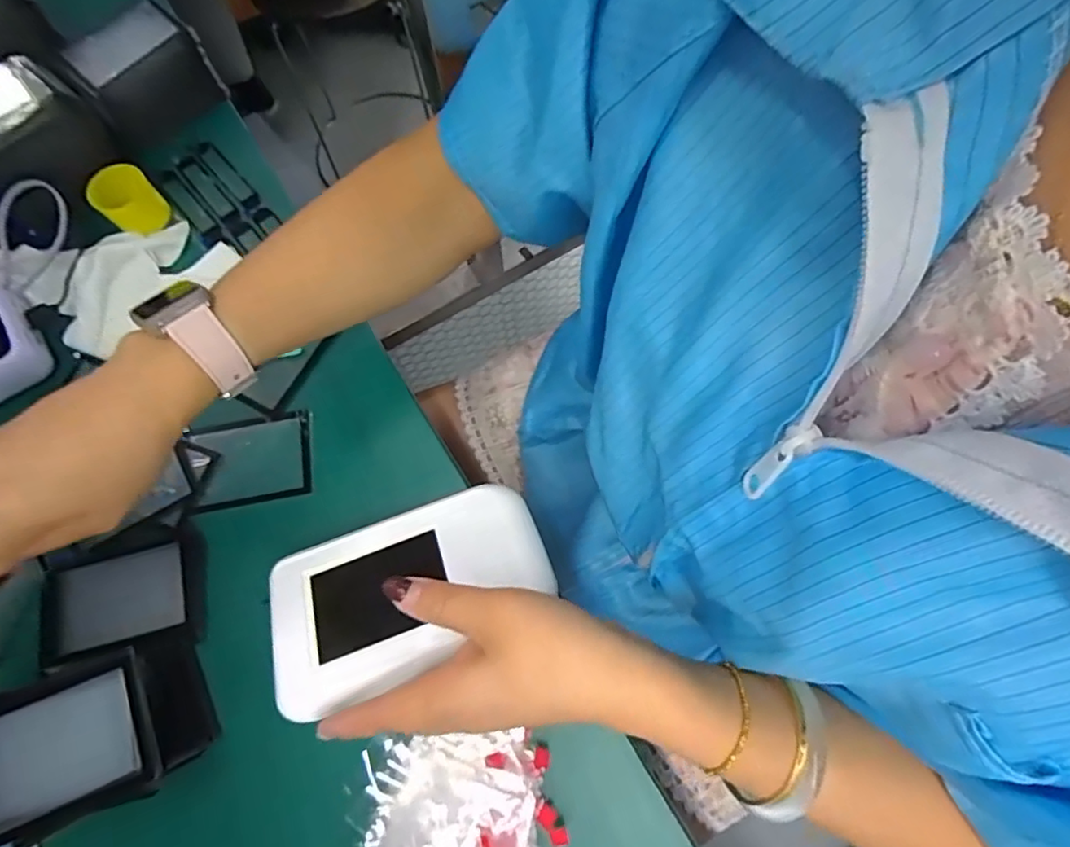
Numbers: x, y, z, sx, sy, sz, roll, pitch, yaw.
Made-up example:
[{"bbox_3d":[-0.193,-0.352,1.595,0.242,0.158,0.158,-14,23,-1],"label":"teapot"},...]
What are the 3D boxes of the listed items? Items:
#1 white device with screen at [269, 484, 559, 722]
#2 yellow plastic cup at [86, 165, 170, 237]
[{"bbox_3d":[-0.069,0.092,0.324,0.153,0.014,0.089,-16,56,-10],"label":"white device with screen"},{"bbox_3d":[-0.296,-0.163,0.424,0.034,0.036,0.039,43,76,14],"label":"yellow plastic cup"}]

